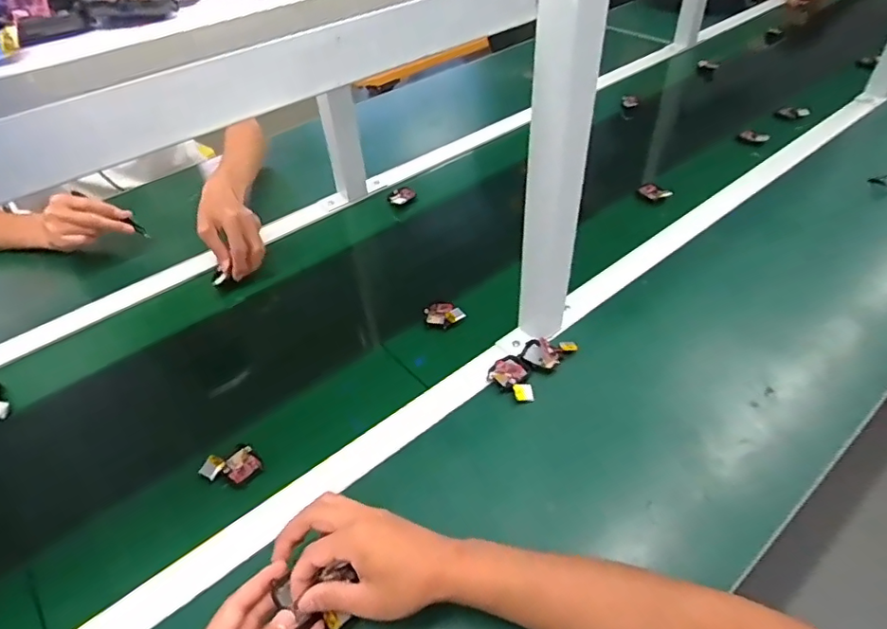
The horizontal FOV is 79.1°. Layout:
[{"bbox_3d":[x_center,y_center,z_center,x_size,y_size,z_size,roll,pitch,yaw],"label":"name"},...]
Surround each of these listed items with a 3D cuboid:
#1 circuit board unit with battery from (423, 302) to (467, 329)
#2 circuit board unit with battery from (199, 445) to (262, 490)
[{"bbox_3d":[0.000,0.000,0.710,0.050,0.018,0.041,-13,45,-8],"label":"circuit board unit with battery"},{"bbox_3d":[-0.221,0.161,0.563,0.053,0.009,0.043,-29,64,-30],"label":"circuit board unit with battery"}]

